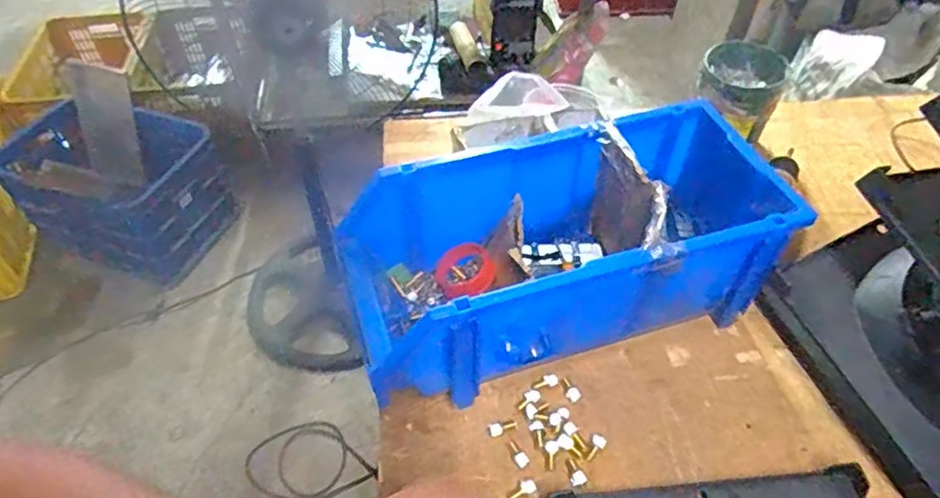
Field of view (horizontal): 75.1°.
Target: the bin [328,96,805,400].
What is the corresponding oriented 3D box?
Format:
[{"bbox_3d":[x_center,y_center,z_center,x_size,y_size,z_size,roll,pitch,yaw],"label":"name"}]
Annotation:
[{"bbox_3d":[0.095,0.003,0.672,0.424,0.176,0.199,-15,51,-12],"label":"bin"}]

